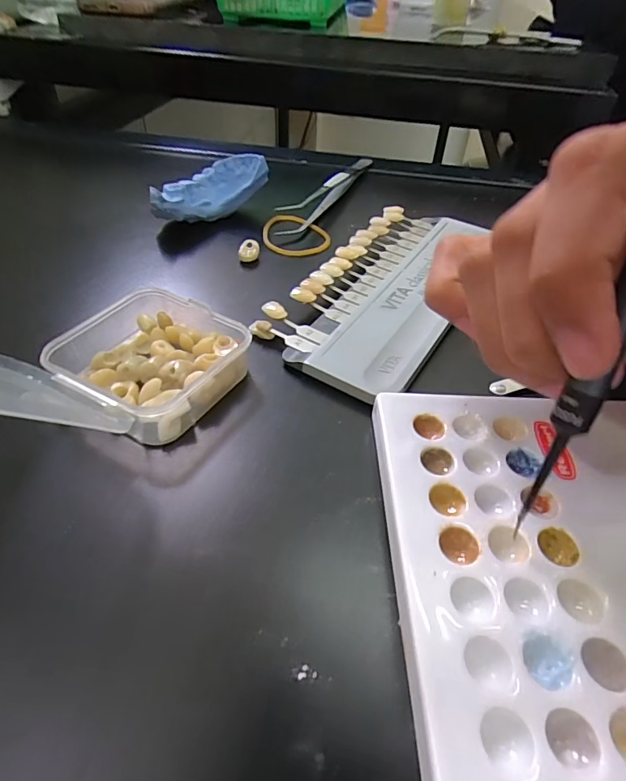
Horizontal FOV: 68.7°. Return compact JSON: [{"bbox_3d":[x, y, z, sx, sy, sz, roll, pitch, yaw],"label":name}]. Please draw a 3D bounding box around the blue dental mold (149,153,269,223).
[{"bbox_3d":[-0.061,-0.114,0.263,0.069,0.030,0.024,-29,54,-30],"label":"blue dental mold"}]

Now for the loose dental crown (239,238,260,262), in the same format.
[{"bbox_3d":[-0.034,-0.072,0.242,0.011,0.011,0.011,0,44,-6],"label":"loose dental crown"}]

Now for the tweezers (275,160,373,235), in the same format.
[{"bbox_3d":[0.014,-0.134,0.302,0.014,0.017,0.143,19,46,14],"label":"tweezers"}]

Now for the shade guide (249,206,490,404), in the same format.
[{"bbox_3d":[0.038,-0.050,0.219,0.067,0.016,0.144,26,48,21],"label":"shade guide"}]

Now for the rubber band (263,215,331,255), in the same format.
[{"bbox_3d":[-0.010,-0.090,0.267,0.037,0.007,0.051,-1,44,-6],"label":"rubber band"}]

